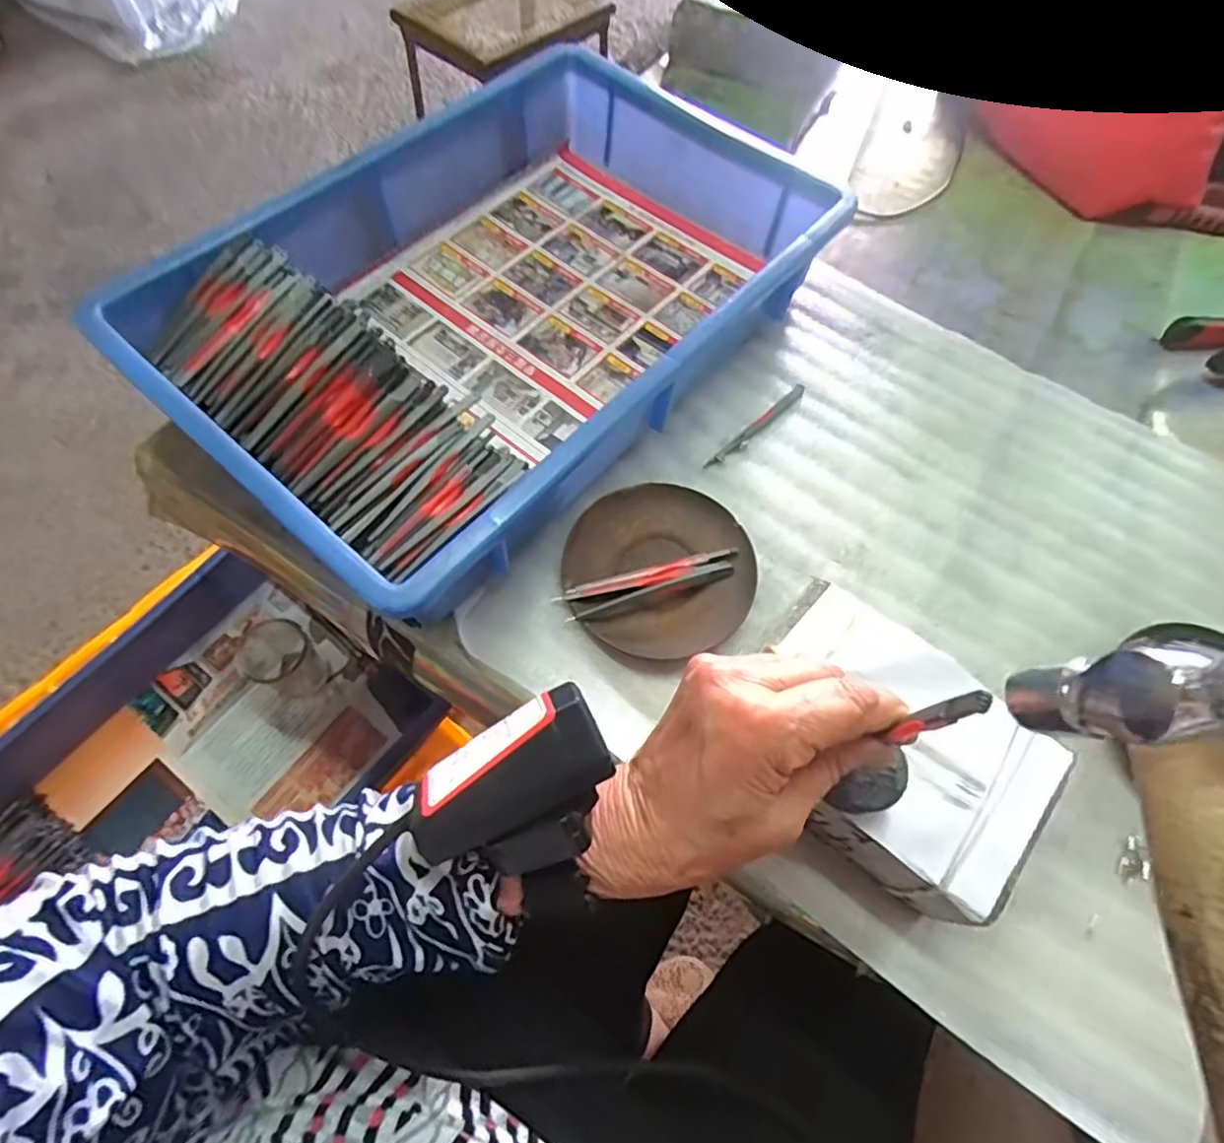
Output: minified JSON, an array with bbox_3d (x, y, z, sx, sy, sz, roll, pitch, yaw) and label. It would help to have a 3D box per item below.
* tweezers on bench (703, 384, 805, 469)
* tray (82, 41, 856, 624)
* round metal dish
[{"bbox_3d":[0.104,-0.104,0.440,0.105,0.004,0.009,-41,73,-20],"label":"tweezers on bench"},{"bbox_3d":[-0.067,-0.188,0.430,0.275,0.078,0.427,38,68,15],"label":"tray"},{"bbox_3d":[0.030,-0.002,0.381,0.111,0.013,0.109,1,64,-3],"label":"round metal dish"}]

